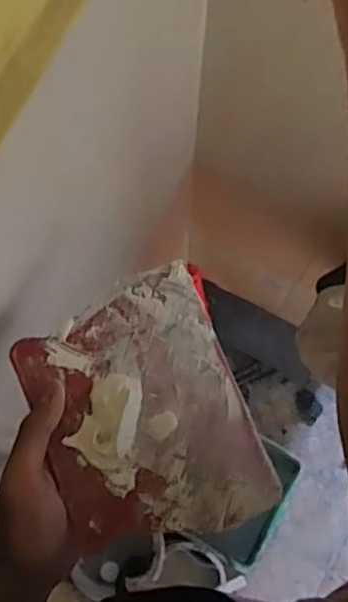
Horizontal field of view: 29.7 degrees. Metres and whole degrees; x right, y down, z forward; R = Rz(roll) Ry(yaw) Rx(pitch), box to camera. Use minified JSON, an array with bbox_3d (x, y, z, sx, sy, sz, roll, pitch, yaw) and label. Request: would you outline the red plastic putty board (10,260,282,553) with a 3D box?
[{"bbox_3d":[-0.018,0.070,0.420,0.130,0.012,0.164,-19,77,-19],"label":"red plastic putty board"}]

